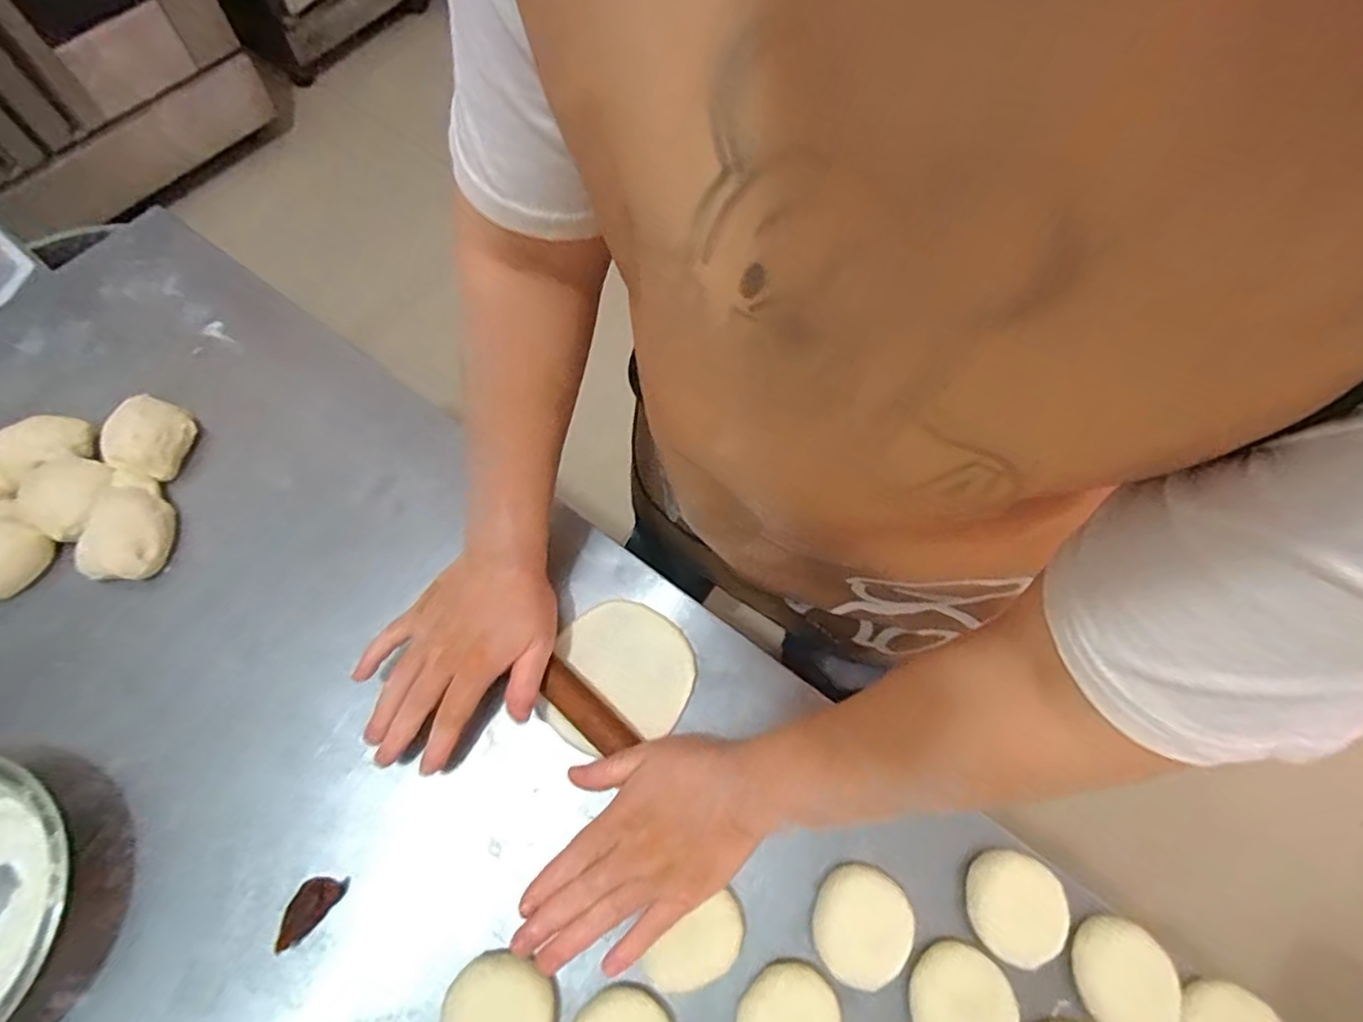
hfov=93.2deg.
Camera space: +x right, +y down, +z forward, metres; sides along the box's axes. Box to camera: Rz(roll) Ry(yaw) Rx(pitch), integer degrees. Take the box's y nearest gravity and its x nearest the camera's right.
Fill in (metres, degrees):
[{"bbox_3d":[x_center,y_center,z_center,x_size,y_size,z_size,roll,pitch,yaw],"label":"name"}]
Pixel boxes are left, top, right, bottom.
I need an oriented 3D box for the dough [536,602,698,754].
[{"bbox_3d":[-0.048,0.129,0.499,0.106,0.012,0.112,1,67,-2],"label":"dough"}]

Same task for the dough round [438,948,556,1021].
[{"bbox_3d":[-0.116,0.319,0.410,0.068,0.023,0.062,1,67,-2],"label":"dough round"}]

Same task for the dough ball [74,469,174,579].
[{"bbox_3d":[-0.437,0.013,0.511,0.054,0.031,0.083,14,67,3],"label":"dough ball"}]

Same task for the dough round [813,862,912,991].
[{"bbox_3d":[0.121,0.278,0.433,0.059,0.016,0.067,35,70,12],"label":"dough round"}]

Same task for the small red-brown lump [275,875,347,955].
[{"bbox_3d":[-0.250,0.264,0.430,0.022,0.019,0.044,36,70,12],"label":"small red-brown lump"}]

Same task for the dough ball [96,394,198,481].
[{"bbox_3d":[-0.454,-0.063,0.547,0.060,0.032,0.066,13,67,3],"label":"dough ball"}]

